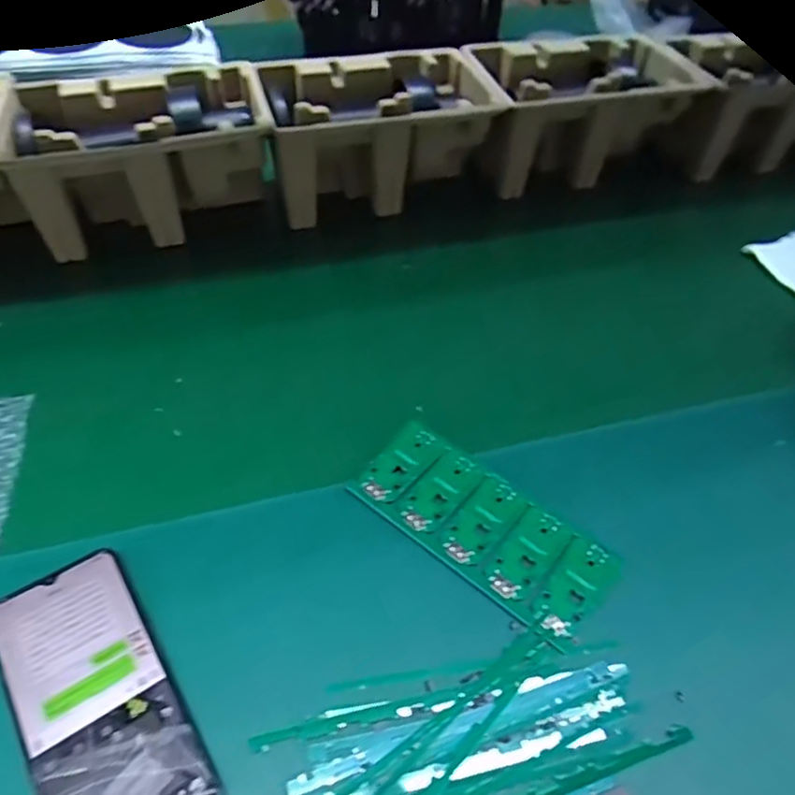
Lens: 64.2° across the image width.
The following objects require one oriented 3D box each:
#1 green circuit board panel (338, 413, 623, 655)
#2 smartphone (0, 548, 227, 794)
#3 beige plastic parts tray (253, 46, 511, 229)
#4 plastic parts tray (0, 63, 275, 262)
[{"bbox_3d":[0.053,0.081,0.410,0.165,0.005,0.071,34,58,22],"label":"green circuit board panel"},{"bbox_3d":[-0.157,0.158,0.332,0.074,0.015,0.159,-26,55,-24],"label":"smartphone"},{"bbox_3d":[-0.016,-0.267,0.640,0.219,0.104,0.132,-12,50,-14],"label":"beige plastic parts tray"},{"bbox_3d":[-0.231,-0.225,0.598,0.217,0.104,0.136,-10,50,-12],"label":"plastic parts tray"}]

